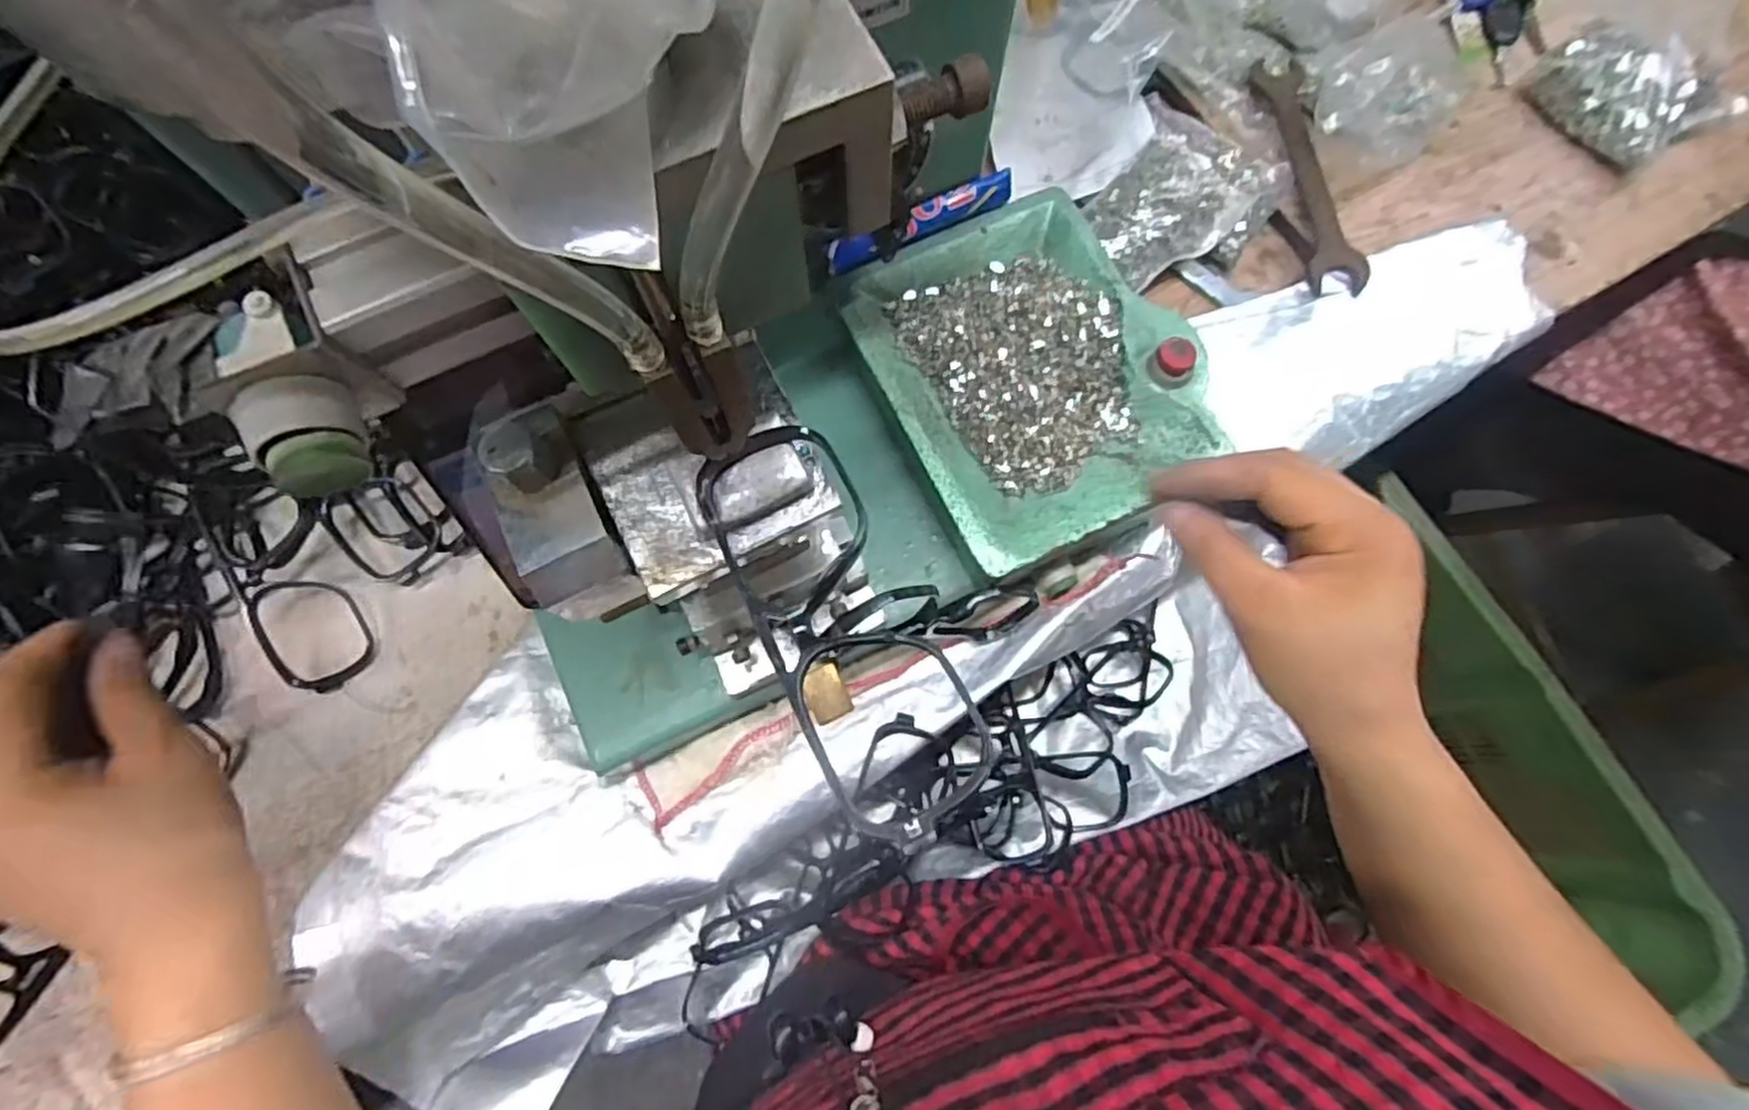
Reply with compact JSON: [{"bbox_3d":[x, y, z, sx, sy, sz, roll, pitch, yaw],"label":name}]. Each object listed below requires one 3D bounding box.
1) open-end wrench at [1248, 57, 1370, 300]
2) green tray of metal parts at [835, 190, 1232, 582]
[{"bbox_3d":[0.324,-0.284,0.548,0.044,0.009,0.197,-6,75,-2],"label":"open-end wrench"},{"bbox_3d":[0.088,-0.103,0.408,0.166,0.020,0.190,-28,77,-7],"label":"green tray of metal parts"}]

